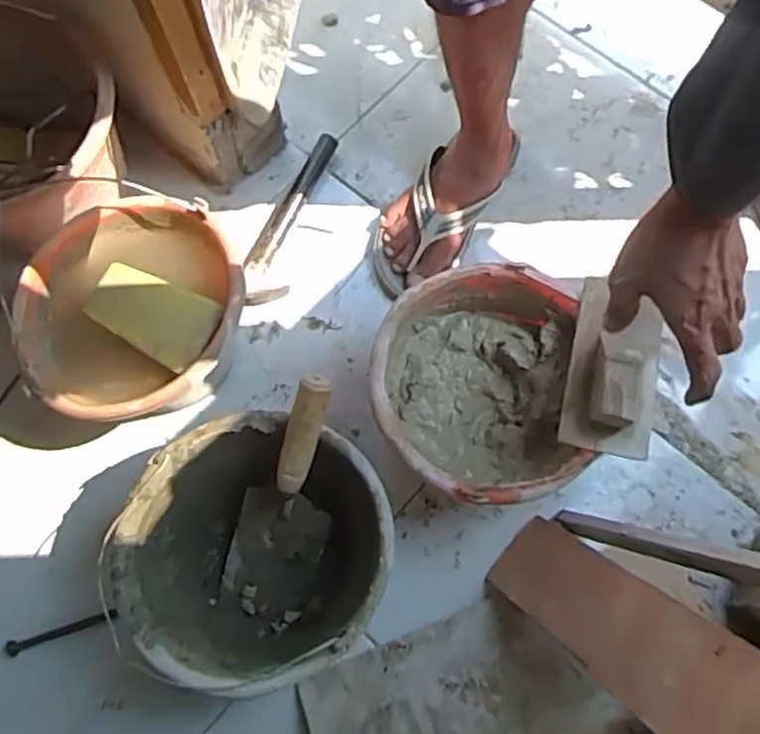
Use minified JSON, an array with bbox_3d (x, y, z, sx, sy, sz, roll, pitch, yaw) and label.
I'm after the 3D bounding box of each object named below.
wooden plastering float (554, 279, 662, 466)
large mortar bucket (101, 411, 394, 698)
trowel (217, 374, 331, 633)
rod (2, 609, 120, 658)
[{"bbox_3d":[0.228,-0.005,0.667,0.080,0.058,0.164,13,75,2],"label":"wooden plastering float"},{"bbox_3d":[-0.123,0.186,0.736,0.257,0.186,0.241,0,75,-1],"label":"large mortar bucket"},{"bbox_3d":[-0.099,0.140,0.730,0.097,0.059,0.296,16,116,3],"label":"trowel"},{"bbox_3d":[-0.361,0.300,0.801,0.124,0.014,0.015,-20,76,-7],"label":"rod"}]

